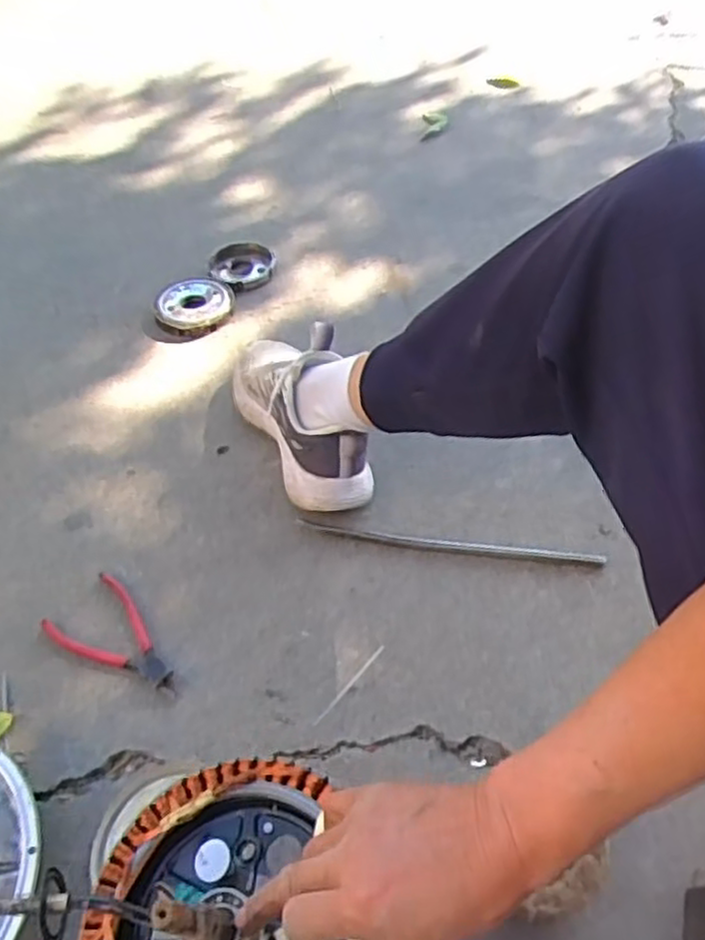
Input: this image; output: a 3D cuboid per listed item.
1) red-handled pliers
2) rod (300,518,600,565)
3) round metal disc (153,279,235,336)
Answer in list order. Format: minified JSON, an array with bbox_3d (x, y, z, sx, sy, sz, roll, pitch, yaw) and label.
[{"bbox_3d":[-0.212,0.159,0.661,0.141,0.008,0.075,35,61,23],"label":"red-handled pliers"},{"bbox_3d":[0.097,0.075,0.730,0.302,0.006,0.015,6,54,5],"label":"rod"},{"bbox_3d":[-0.215,-0.227,0.981,0.105,0.021,0.091,-15,55,-10],"label":"round metal disc"}]

